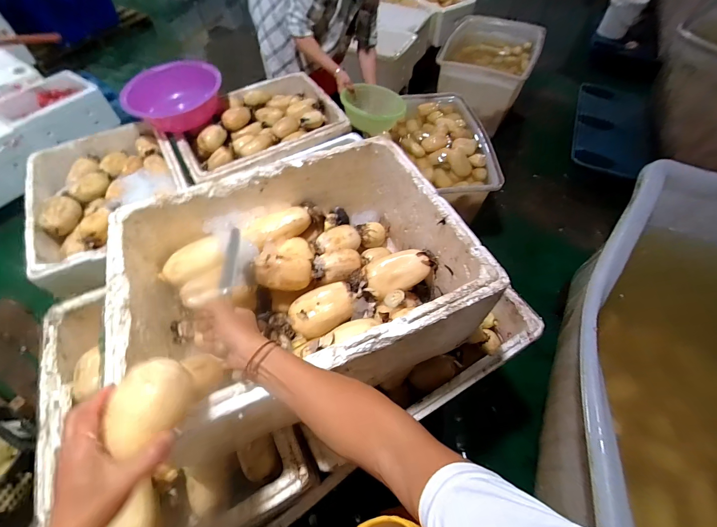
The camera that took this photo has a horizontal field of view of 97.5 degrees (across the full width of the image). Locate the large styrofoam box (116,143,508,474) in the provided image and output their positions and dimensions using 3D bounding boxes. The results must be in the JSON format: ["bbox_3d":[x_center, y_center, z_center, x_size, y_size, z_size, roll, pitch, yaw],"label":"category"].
[{"bbox_3d":[-0.109,0.020,0.620,0.571,0.236,0.432,-18,60,-11],"label":"large styrofoam box"}]

